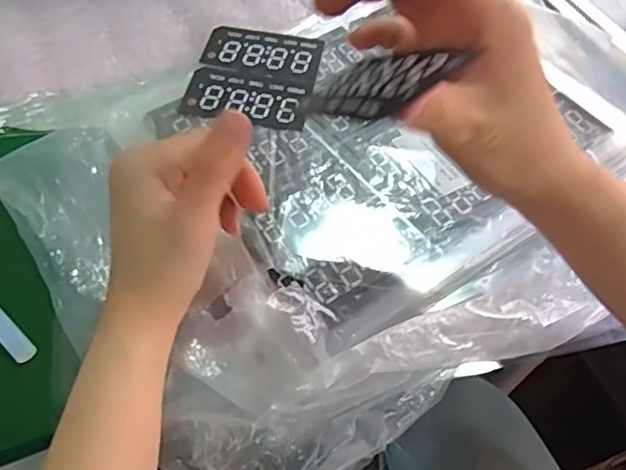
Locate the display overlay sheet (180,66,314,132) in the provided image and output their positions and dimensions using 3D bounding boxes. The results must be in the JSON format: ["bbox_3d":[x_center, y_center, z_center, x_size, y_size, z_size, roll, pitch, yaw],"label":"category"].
[{"bbox_3d":[-0.049,-0.102,0.418,0.089,0.004,0.048,10,61,2],"label":"display overlay sheet"}]

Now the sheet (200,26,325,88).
[{"bbox_3d":[-0.039,-0.144,0.445,0.091,0.004,0.053,12,58,4],"label":"sheet"}]

